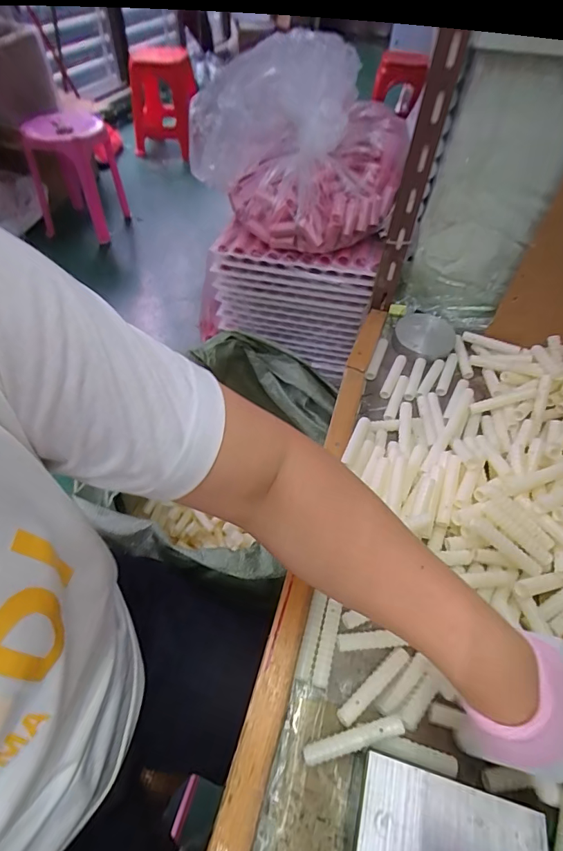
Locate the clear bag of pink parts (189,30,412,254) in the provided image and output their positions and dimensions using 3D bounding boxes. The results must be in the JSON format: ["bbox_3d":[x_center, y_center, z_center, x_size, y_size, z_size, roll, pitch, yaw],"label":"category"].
[{"bbox_3d":[0.012,-0.470,0.700,0.314,0.223,0.342,-5,51,-8],"label":"clear bag of pink parts"}]

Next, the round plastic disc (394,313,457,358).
[{"bbox_3d":[0.219,-0.140,0.648,0.090,0.020,0.097,2,50,-2],"label":"round plastic disc"}]

